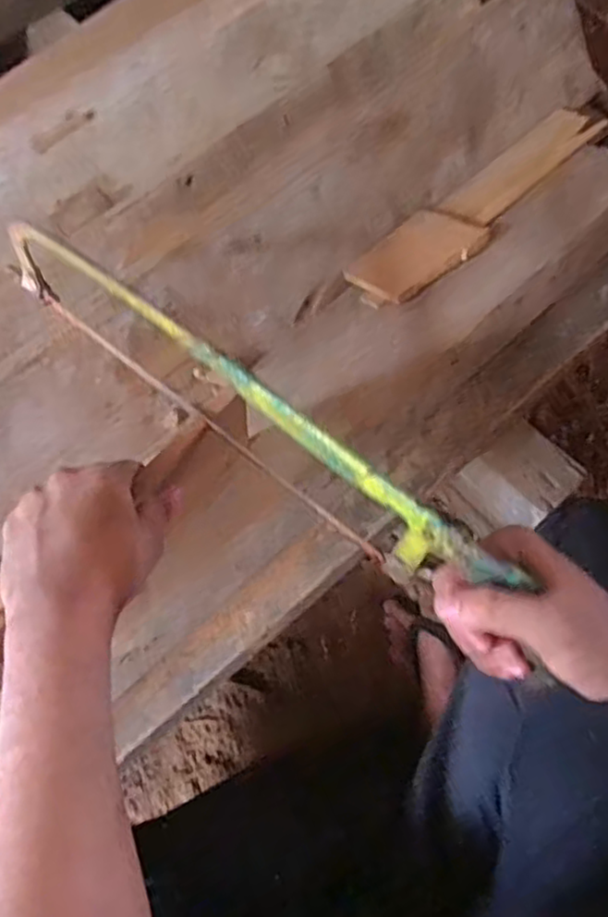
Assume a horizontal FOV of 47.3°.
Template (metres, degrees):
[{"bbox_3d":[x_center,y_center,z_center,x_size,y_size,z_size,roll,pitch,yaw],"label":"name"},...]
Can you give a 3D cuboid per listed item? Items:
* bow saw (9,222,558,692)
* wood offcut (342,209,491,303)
[{"bbox_3d":[-0.028,-0.017,0.421,0.429,0.096,0.018,37,73,17],"label":"bow saw"},{"bbox_3d":[0.103,-0.190,0.646,0.112,0.008,0.084,-41,51,-9],"label":"wood offcut"}]

